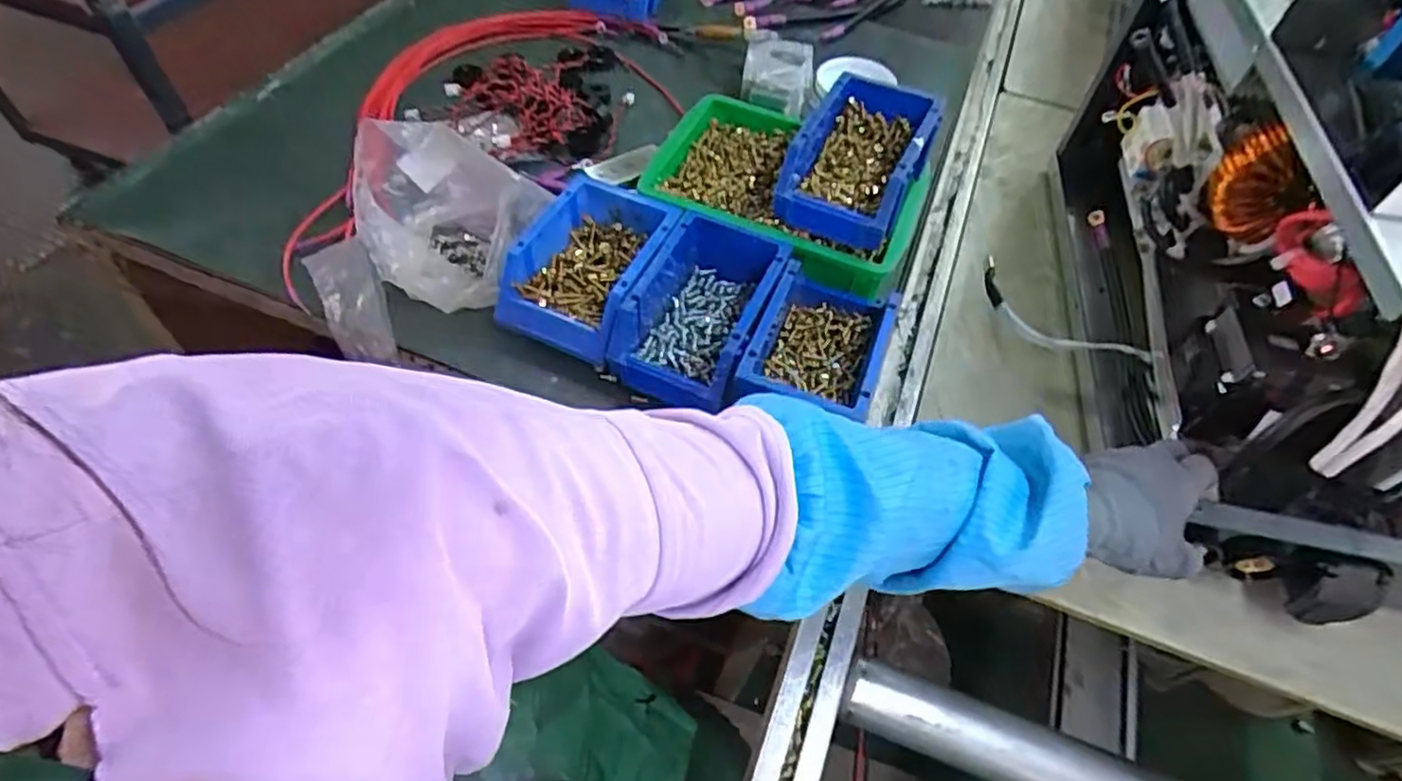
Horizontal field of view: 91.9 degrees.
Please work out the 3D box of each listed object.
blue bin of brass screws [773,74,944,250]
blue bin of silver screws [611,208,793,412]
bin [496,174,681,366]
[{"bbox_3d":[0.144,-0.212,0.615,0.104,0.060,0.162,23,56,12],"label":"blue bin of brass screws"},{"bbox_3d":[0.001,-0.075,0.595,0.107,0.067,0.162,21,56,11],"label":"blue bin of silver screws"},{"bbox_3d":[-0.100,-0.111,0.608,0.110,0.058,0.161,21,56,11],"label":"bin"}]

